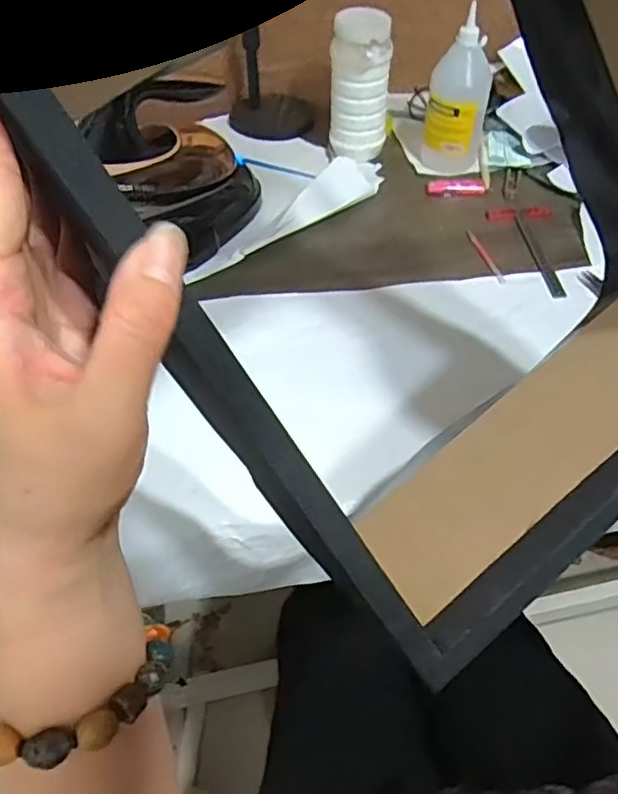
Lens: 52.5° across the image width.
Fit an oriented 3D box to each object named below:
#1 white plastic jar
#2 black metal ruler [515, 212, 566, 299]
[{"bbox_3d":[0.070,-0.410,0.835,0.064,0.179,0.067,0,50,0],"label":"white plastic jar"},{"bbox_3d":[0.278,-0.174,0.758,0.017,0.008,0.158,-3,50,-2],"label":"black metal ruler"}]

